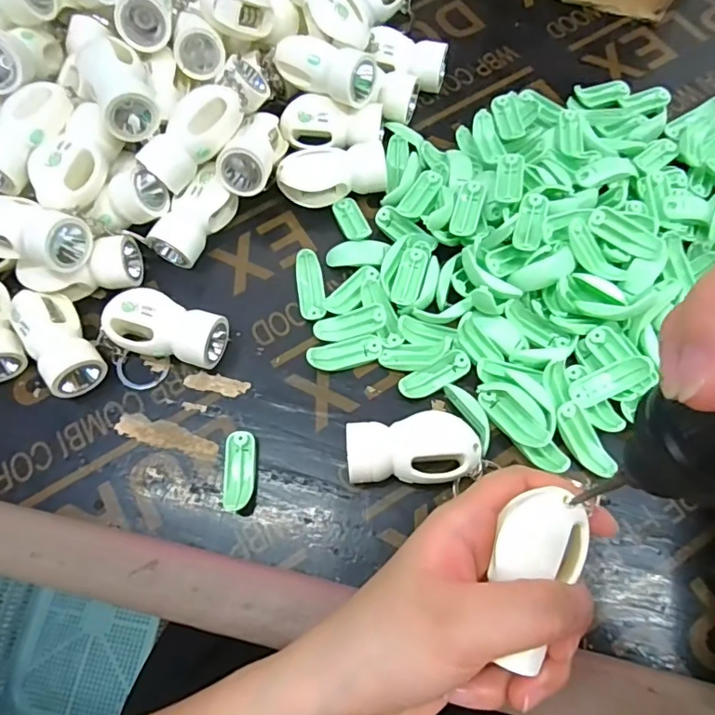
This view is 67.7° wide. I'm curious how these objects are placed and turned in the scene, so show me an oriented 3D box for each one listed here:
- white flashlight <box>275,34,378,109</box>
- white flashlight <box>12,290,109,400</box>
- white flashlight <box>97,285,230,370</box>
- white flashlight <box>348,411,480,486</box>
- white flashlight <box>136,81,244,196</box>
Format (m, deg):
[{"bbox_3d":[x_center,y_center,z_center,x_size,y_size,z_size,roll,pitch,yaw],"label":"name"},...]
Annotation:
[{"bbox_3d":[-0.019,-0.177,0.328,0.063,0.030,0.029,28,72,12],"label":"white flashlight"},{"bbox_3d":[-0.166,-0.010,0.292,0.029,0.023,0.062,-32,83,-10],"label":"white flashlight"},{"bbox_3d":[-0.108,-0.016,0.295,0.067,0.024,0.034,18,80,-2],"label":"white flashlight"},{"bbox_3d":[0.028,0.047,0.271,0.064,0.029,0.034,-3,69,1],"label":"white flashlight"},{"bbox_3d":[-0.094,-0.128,0.305,0.028,0.021,0.063,43,92,16],"label":"white flashlight"}]

